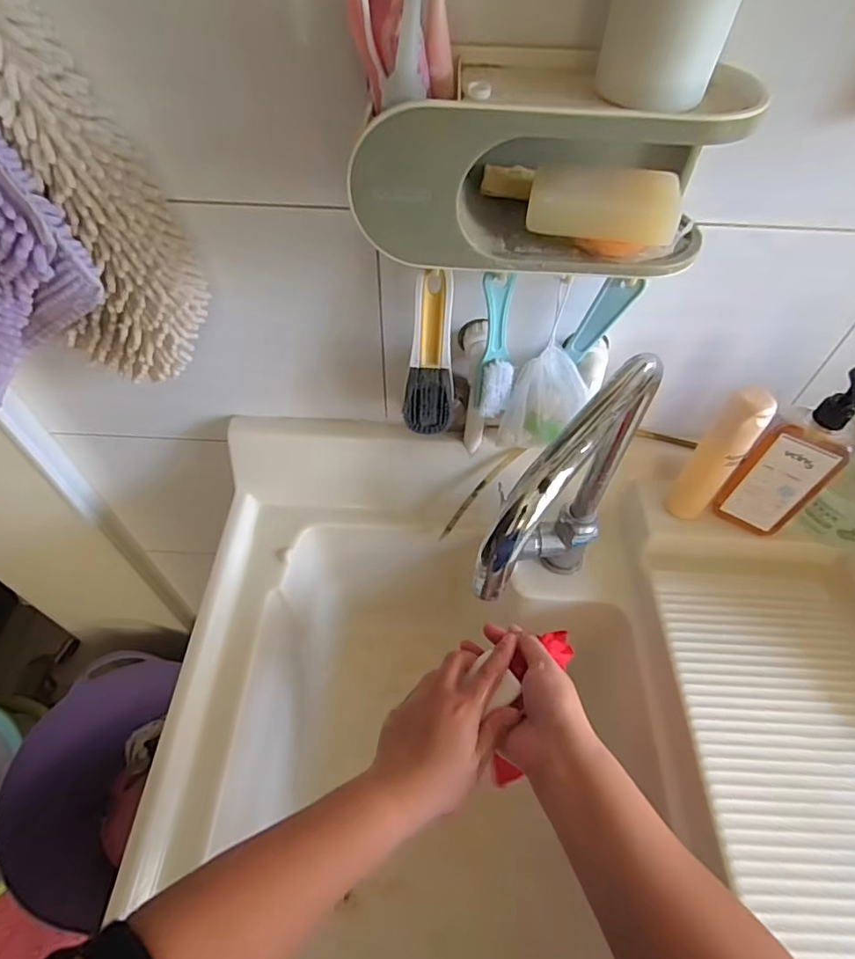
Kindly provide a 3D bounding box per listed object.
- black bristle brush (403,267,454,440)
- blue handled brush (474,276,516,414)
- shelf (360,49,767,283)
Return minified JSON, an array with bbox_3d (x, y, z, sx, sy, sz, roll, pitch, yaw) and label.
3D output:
[{"bbox_3d":[0.003,-0.111,0.497,0.046,0.168,0.028,4,53,1],"label":"black bristle brush"},{"bbox_3d":[0.064,-0.116,0.485,0.030,0.135,0.027,-13,55,-11],"label":"blue handled brush"},{"bbox_3d":[0.072,-0.207,0.356,0.237,0.090,0.103,0,53,-1],"label":"shelf"}]

